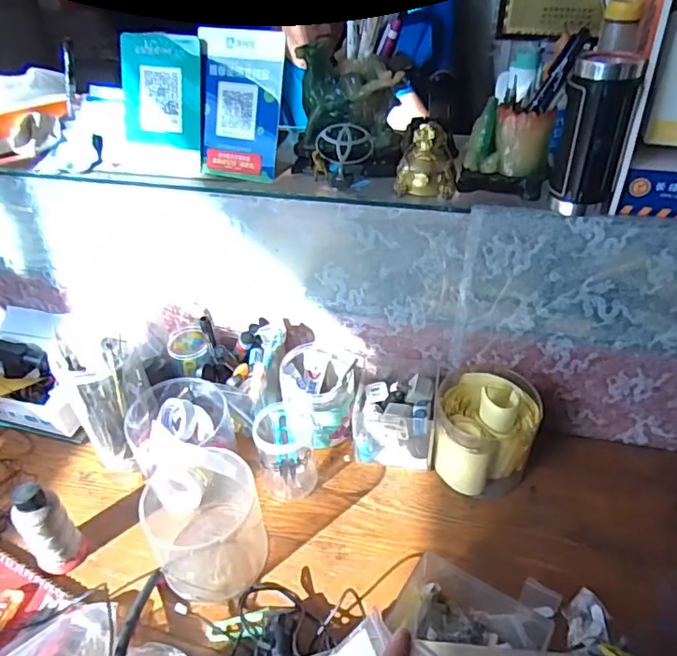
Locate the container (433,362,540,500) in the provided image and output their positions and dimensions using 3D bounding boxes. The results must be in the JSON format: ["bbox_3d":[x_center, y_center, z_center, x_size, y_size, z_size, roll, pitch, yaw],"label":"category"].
[{"bbox_3d":[0.191,0.133,0.733,0.123,0.119,0.131,-1,38,1],"label":"container"}]

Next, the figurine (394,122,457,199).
[{"bbox_3d":[0.103,-0.196,0.659,0.072,0.073,0.049,-2,38,0],"label":"figurine"}]

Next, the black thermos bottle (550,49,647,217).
[{"bbox_3d":[0.264,-0.197,0.584,0.068,0.151,0.057,15,41,20],"label":"black thermos bottle"}]

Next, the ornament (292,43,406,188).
[{"bbox_3d":[0.009,-0.255,0.679,0.134,0.137,0.076,2,38,4],"label":"ornament"}]

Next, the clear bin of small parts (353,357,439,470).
[{"bbox_3d":[0.079,0.119,0.774,0.107,0.109,0.122,5,39,9],"label":"clear bin of small parts"}]

